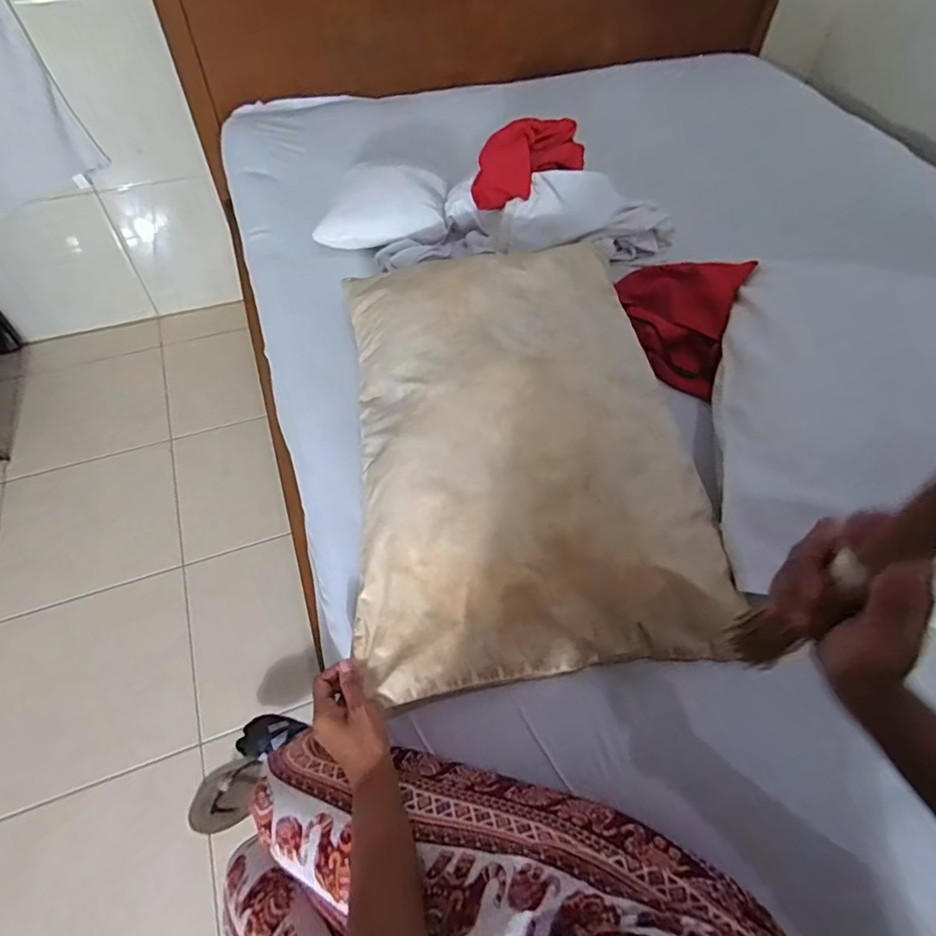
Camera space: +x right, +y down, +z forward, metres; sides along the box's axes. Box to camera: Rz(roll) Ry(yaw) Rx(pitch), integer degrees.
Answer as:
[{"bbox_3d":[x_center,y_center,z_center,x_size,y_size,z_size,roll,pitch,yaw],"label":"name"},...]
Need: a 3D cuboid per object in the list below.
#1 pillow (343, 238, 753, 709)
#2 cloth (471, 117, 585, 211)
[{"bbox_3d":[0.059,-0.058,0.693,0.385,0.133,0.577,-5,54,-5],"label":"pillow"},{"bbox_3d":[0.119,-0.545,0.993,0.231,0.097,0.098,-34,62,-23],"label":"cloth"}]

